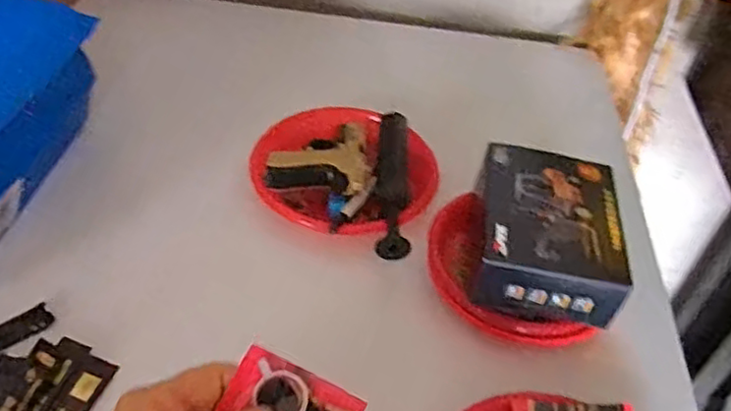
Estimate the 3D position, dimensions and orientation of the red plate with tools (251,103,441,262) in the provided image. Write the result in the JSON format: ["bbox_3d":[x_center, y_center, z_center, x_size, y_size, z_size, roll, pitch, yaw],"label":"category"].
[{"bbox_3d":[-0.018,-0.039,0.589,0.164,0.049,0.167,3,45,-3],"label":"red plate with tools"}]

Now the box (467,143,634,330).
[{"bbox_3d":[0.134,0.019,0.497,0.106,0.052,0.131,9,45,3],"label":"box"}]

